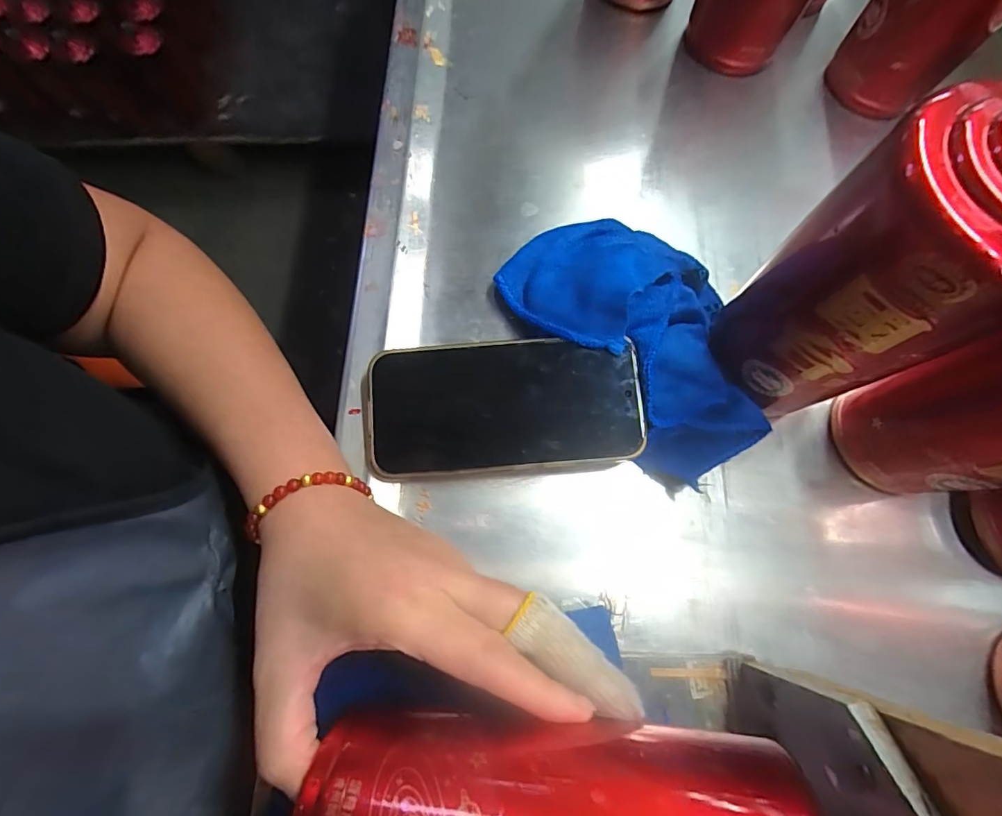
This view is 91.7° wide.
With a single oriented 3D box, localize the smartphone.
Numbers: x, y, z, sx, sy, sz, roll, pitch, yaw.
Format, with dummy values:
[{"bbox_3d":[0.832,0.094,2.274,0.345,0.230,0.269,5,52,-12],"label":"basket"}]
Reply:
[{"bbox_3d":[0.000,-0.002,0.286,0.160,0.005,0.077,-4,79,2],"label":"smartphone"}]

